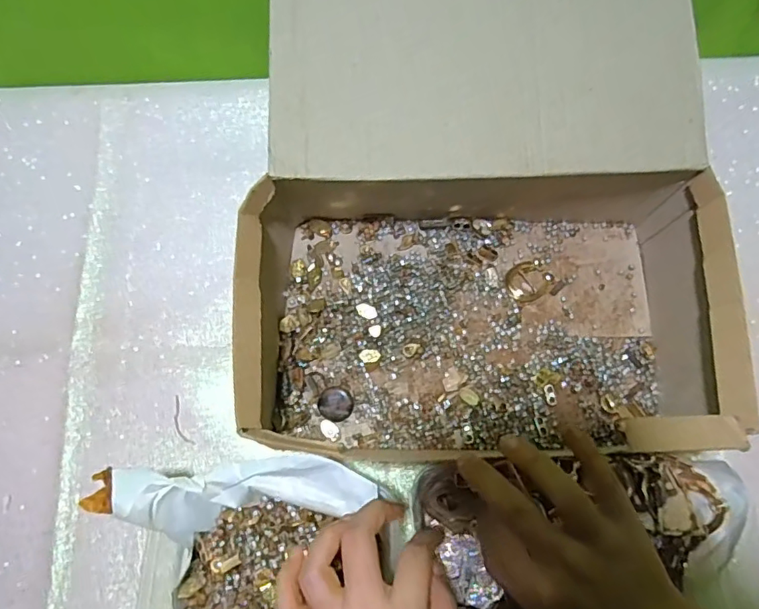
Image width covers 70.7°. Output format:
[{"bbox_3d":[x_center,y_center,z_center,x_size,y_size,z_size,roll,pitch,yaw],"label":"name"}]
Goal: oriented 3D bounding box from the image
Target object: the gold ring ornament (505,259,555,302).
[{"bbox_3d":[0.132,-0.021,0.474,0.041,0.004,0.036,-37,77,-10],"label":"gold ring ornament"}]

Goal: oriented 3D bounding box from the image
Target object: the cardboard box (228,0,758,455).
[{"bbox_3d":[0.074,-0.082,0.422,0.335,0.135,0.382,0,73,0],"label":"cardboard box"}]

